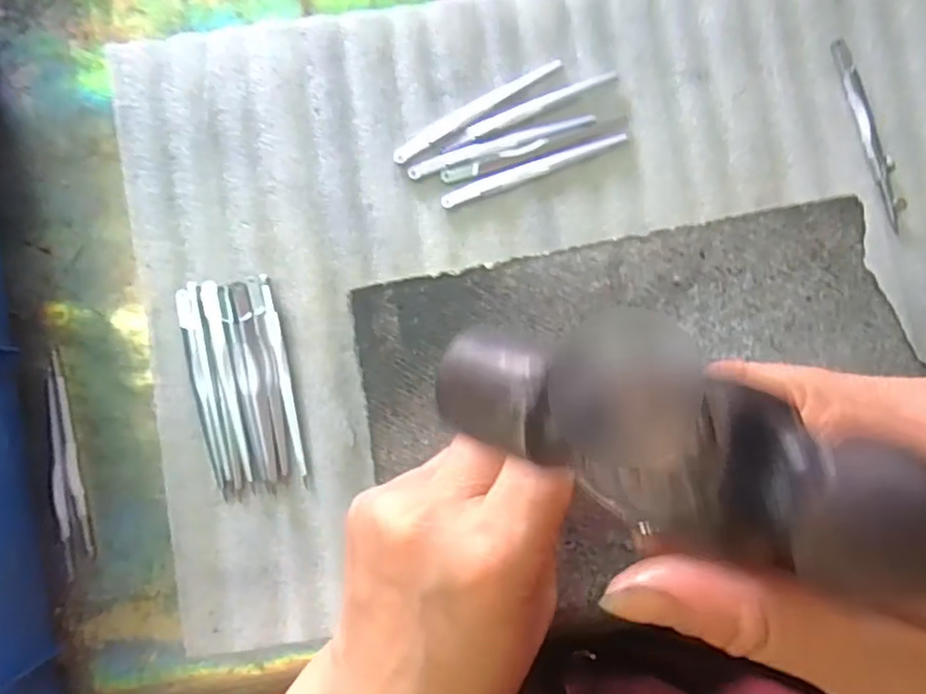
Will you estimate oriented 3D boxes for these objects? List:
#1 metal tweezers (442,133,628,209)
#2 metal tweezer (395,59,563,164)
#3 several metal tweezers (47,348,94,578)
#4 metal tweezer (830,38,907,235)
[{"bbox_3d":[0.037,-0.095,0.330,0.102,0.004,0.009,-22,85,-2],"label":"metal tweezers"},{"bbox_3d":[0.007,-0.129,0.332,0.102,0.004,0.011,-33,85,-3],"label":"metal tweezer"},{"bbox_3d":[-0.204,0.059,0.319,0.012,0.008,0.110,-11,84,-1],"label":"several metal tweezers"},{"bbox_3d":[0.216,-0.114,0.328,0.012,0.004,0.106,-13,84,-1],"label":"metal tweezer"}]

